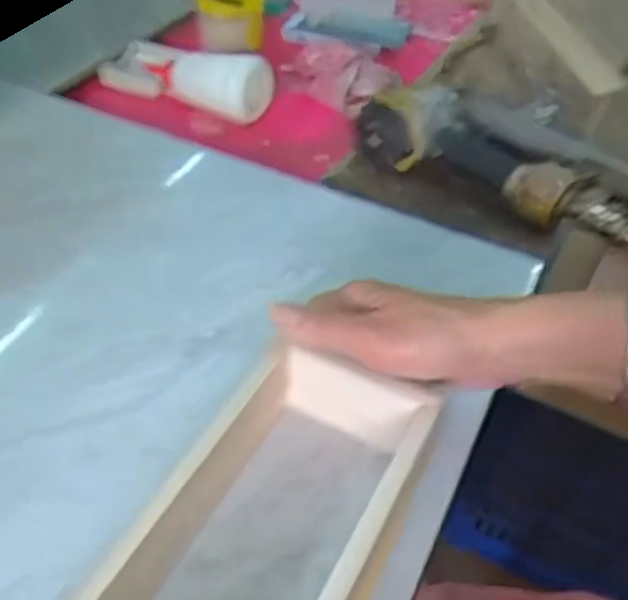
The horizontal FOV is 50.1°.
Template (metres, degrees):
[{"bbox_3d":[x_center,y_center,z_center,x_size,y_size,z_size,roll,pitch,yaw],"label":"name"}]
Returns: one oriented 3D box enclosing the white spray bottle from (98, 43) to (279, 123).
[{"bbox_3d":[-0.143,-0.234,0.713,0.209,0.077,0.083,21,44,39],"label":"white spray bottle"}]

